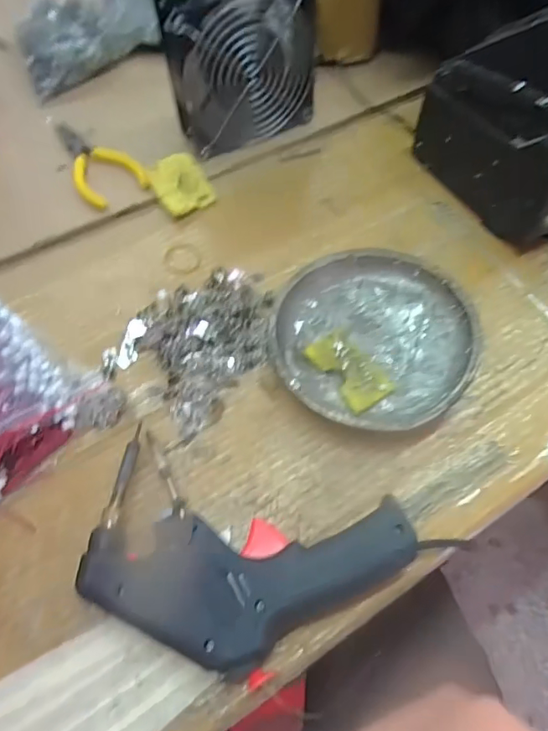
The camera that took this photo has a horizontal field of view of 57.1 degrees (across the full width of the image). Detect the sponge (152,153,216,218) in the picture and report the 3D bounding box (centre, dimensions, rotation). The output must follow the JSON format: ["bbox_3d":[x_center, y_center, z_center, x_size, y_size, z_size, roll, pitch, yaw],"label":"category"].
[{"bbox_3d":[-0.081,-0.155,0.432,0.043,0.010,0.051,-31,88,-8],"label":"sponge"}]

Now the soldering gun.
[{"bbox_3d":[-0.019,0.113,0.293,0.179,0.031,0.105,15,66,7],"label":"soldering gun"}]

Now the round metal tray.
[{"bbox_3d":[0.069,-0.021,0.362,0.137,0.025,0.138,0,65,0],"label":"round metal tray"}]

